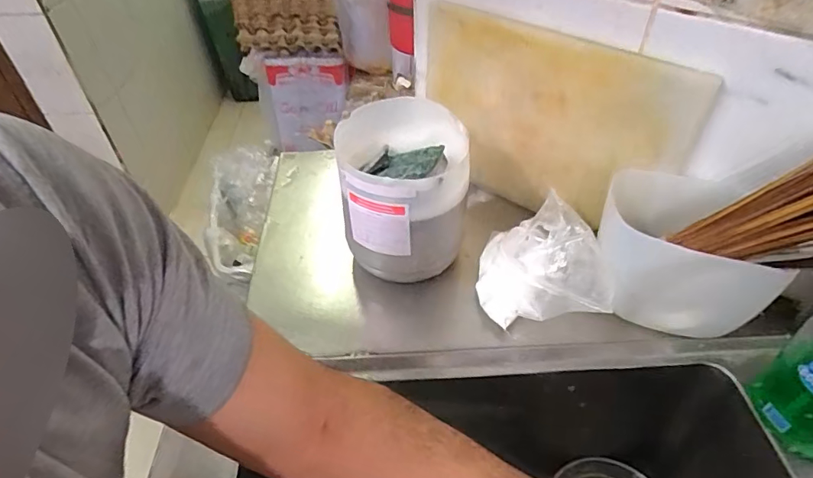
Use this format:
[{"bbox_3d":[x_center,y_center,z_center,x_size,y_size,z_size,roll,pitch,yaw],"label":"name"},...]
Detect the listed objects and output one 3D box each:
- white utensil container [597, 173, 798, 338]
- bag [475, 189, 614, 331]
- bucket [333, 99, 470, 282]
[{"bbox_3d":[0.296,0.018,0.547,0.163,0.116,0.137,12,47,14],"label":"white utensil container"},{"bbox_3d":[0.154,0.031,0.585,0.136,0.078,0.153,-1,45,1],"label":"bag"},{"bbox_3d":[-0.002,-0.047,0.592,0.143,0.173,0.148,-5,45,-3],"label":"bucket"}]

